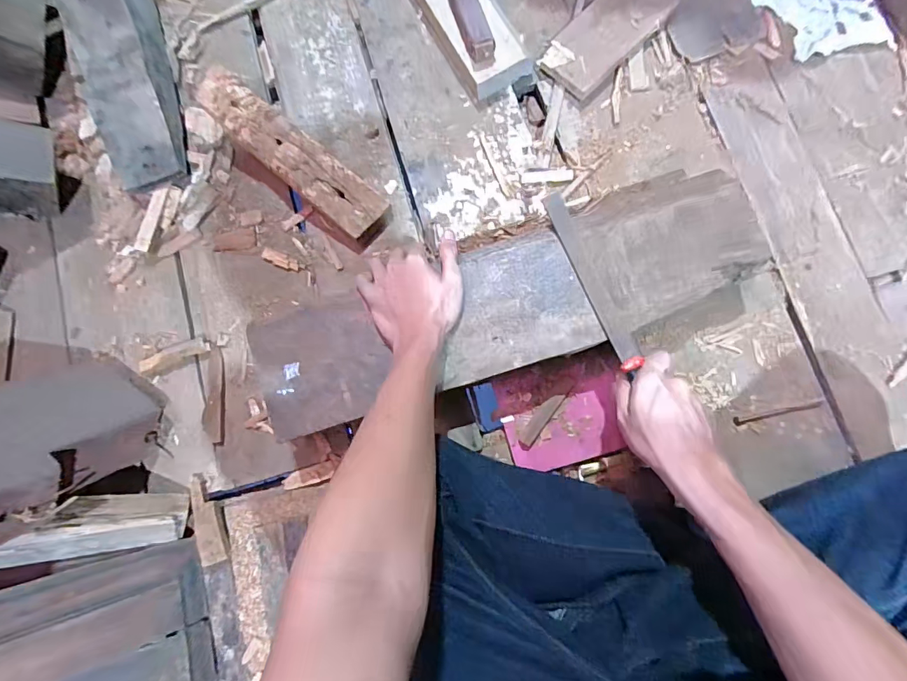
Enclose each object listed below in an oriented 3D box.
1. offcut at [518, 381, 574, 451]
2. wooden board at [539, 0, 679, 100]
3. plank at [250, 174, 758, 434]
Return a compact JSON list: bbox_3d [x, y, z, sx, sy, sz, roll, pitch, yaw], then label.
[{"bbox_3d":[0.112,0.089,0.537,0.018,0.006,0.098,36,89,10],"label":"offcut"},{"bbox_3d":[0.209,-0.410,0.583,0.196,0.020,0.086,-44,80,0],"label":"wooden board"},{"bbox_3d":[0.047,-0.040,0.490,0.557,0.025,0.148,-19,81,3],"label":"plank"}]

